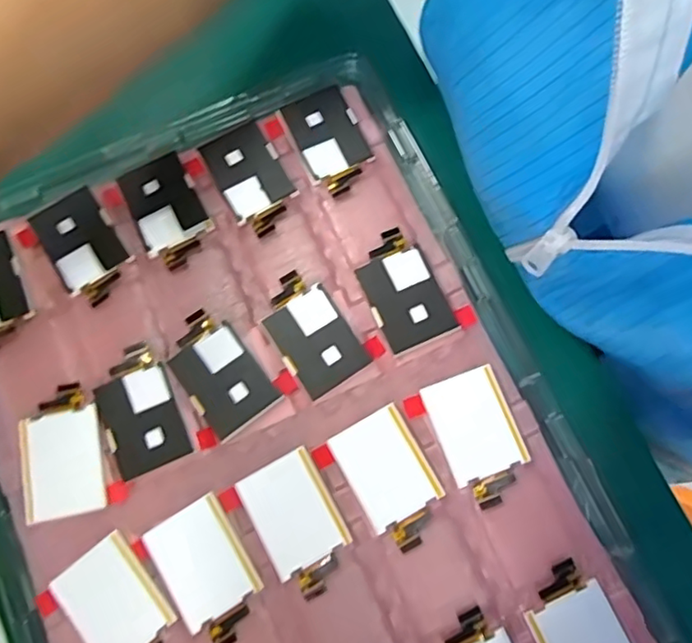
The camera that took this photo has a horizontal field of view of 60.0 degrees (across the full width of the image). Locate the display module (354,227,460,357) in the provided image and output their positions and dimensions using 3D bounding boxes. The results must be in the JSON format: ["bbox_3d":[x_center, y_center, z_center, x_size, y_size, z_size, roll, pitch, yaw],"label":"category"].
[{"bbox_3d":[0.027,-0.015,0.291,0.034,0.007,0.057,-23,76,-5],"label":"display module"}]

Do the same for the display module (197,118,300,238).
[{"bbox_3d":[-0.048,-0.072,0.307,0.033,0.008,0.058,-28,77,-6],"label":"display module"}]

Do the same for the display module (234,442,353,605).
[{"bbox_3d":[-0.021,0.088,0.262,0.035,0.004,0.057,-29,77,-6],"label":"display module"}]

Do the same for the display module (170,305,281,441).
[{"bbox_3d":[-0.060,0.024,0.281,0.034,0.005,0.056,-39,78,-9],"label":"display module"}]

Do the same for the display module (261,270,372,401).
[{"bbox_3d":[-0.017,0.005,0.286,0.034,0.007,0.057,-32,77,-7],"label":"display module"}]

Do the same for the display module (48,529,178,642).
[{"bbox_3d":[-0.096,0.123,0.253,0.035,0.004,0.056,-40,78,-9],"label":"display module"}]

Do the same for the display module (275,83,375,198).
[{"bbox_3d":[-0.009,-0.094,0.309,0.035,0.005,0.055,-26,76,-6],"label":"display module"}]

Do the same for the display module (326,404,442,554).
[{"bbox_3d":[0.020,0.070,0.268,0.035,0.004,0.057,-29,77,-6],"label":"display module"}]

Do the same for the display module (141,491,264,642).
[{"bbox_3d":[-0.060,0.107,0.257,0.035,0.004,0.056,-32,77,-7],"label":"display module"}]

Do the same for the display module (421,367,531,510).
[{"bbox_3d":[0.061,0.052,0.273,0.035,0.004,0.057,-20,76,-4],"label":"display module"}]

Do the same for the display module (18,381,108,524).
[{"bbox_3d":[-0.129,0.059,0.272,0.035,0.004,0.056,-13,75,-3],"label":"display module"}]

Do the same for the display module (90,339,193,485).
[{"bbox_3d":[-0.095,0.039,0.274,0.032,0.004,0.057,-23,76,-5],"label":"display module"}]

